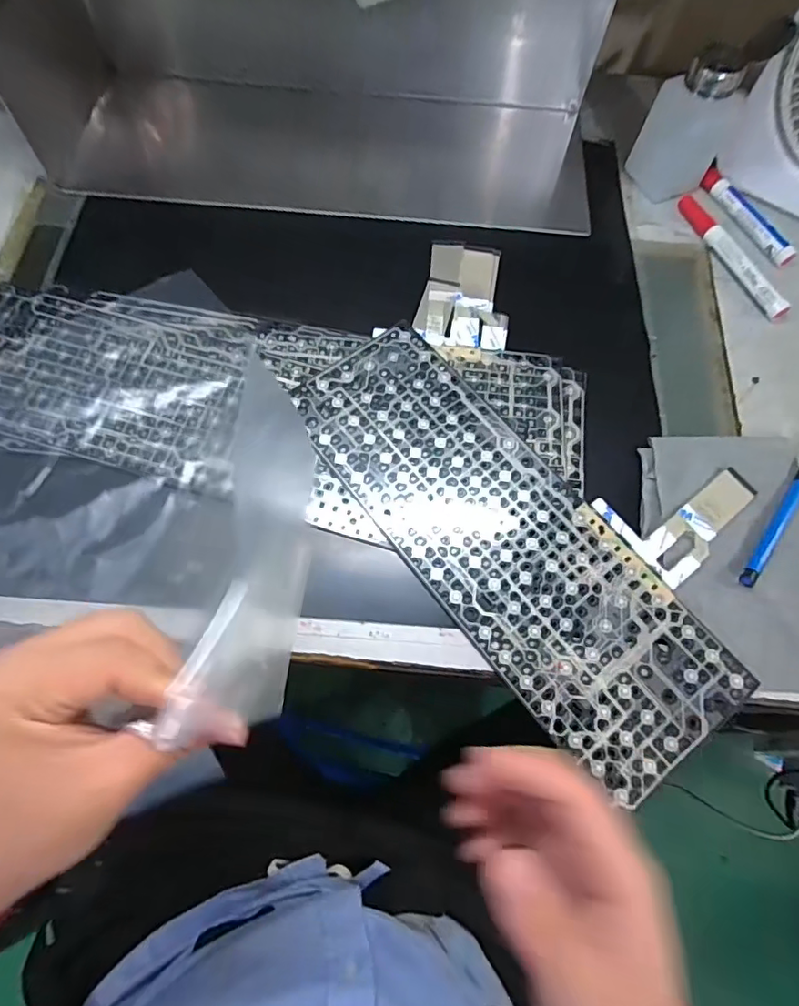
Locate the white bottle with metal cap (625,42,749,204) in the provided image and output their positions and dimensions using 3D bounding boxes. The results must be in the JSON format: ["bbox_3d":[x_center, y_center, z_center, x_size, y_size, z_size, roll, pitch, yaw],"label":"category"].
[{"bbox_3d":[0.247,-0.325,0.458,0.066,0.105,0.048,31,69,11],"label":"white bottle with metal cap"}]

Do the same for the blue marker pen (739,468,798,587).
[{"bbox_3d":[0.265,0.004,0.366,0.011,0.006,0.134,37,70,13],"label":"blue marker pen"}]

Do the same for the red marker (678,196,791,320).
[{"bbox_3d":[0.285,-0.216,0.466,0.016,0.019,0.145,-20,69,-11],"label":"red marker"}]

